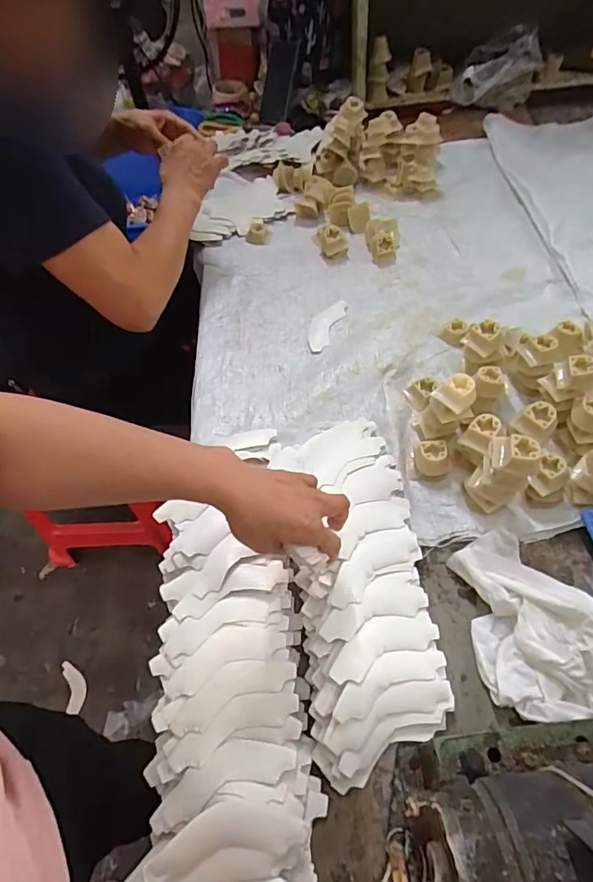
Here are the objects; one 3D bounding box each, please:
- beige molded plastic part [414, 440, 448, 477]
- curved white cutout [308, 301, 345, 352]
[{"bbox_3d":[0.163,0.023,0.588,0.038,0.035,0.037,6,55,9],"label":"beige molded plastic part"},{"bbox_3d":[0.042,-0.180,0.758,0.039,0.009,0.112,18,57,17],"label":"curved white cutout"}]

